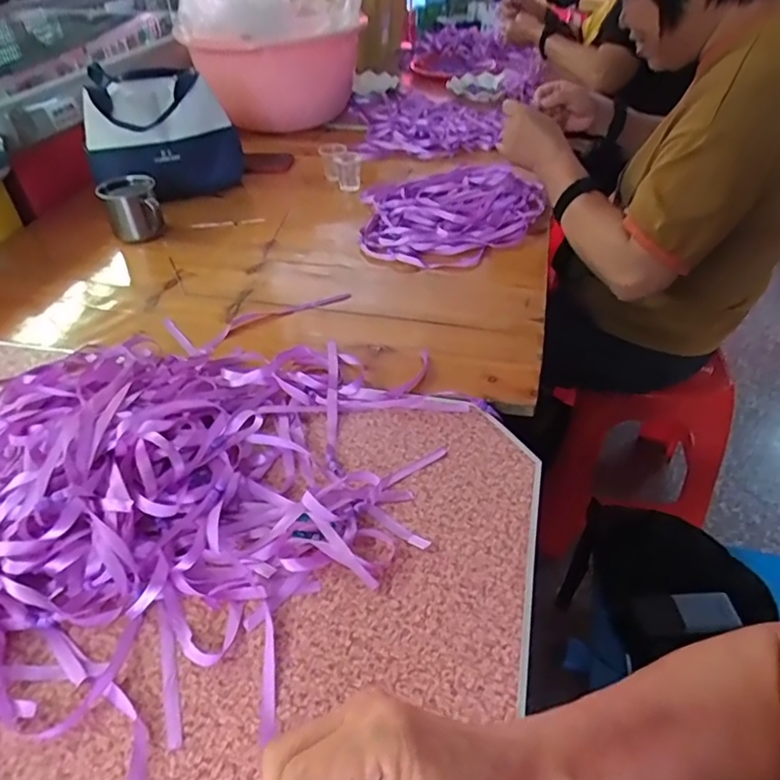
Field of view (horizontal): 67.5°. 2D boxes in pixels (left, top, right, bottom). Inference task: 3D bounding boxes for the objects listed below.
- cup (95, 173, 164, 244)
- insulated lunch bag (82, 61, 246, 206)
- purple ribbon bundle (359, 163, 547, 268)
[{"bbox_3d":[-0.403,-0.280,0.920,0.083,0.091,0.068,-14,42,-15],"label":"cup"},{"bbox_3d":[-0.393,-0.437,1.023,0.241,0.196,0.122,-8,41,-7],"label":"insulated lunch bag"},{"bbox_3d":[0.091,-0.304,0.964,0.278,0.031,0.350,24,47,27],"label":"purple ribbon bundle"}]

